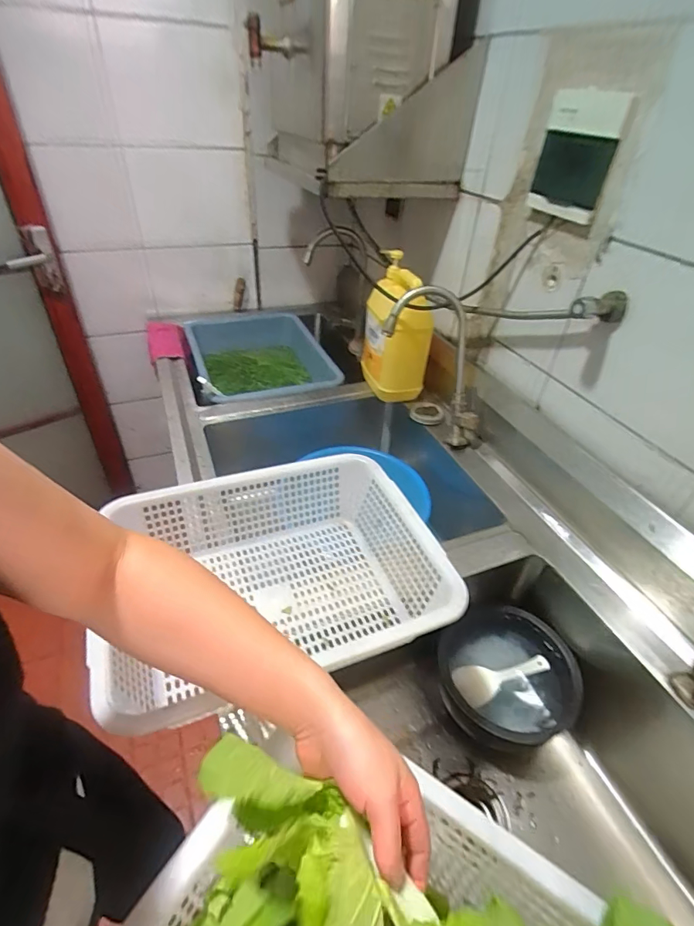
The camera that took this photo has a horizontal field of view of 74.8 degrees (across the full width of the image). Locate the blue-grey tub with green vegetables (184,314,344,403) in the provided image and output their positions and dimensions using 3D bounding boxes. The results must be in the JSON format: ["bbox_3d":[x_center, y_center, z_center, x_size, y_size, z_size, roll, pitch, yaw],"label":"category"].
[{"bbox_3d":[-0.255,-0.295,1.380,0.398,0.128,0.549,-13,42,-19],"label":"blue-grey tub with green vegetables"}]

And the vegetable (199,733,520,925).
[{"bbox_3d":[-0.002,0.261,0.273,0.244,0.056,0.083,21,43,23],"label":"vegetable"}]

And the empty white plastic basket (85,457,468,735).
[{"bbox_3d":[-0.092,0.167,0.655,0.419,0.135,0.336,-12,42,-18],"label":"empty white plastic basket"}]

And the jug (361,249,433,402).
[{"bbox_3d":[0.122,-0.323,1.127,0.156,0.286,0.223,4,40,0],"label":"jug"}]

